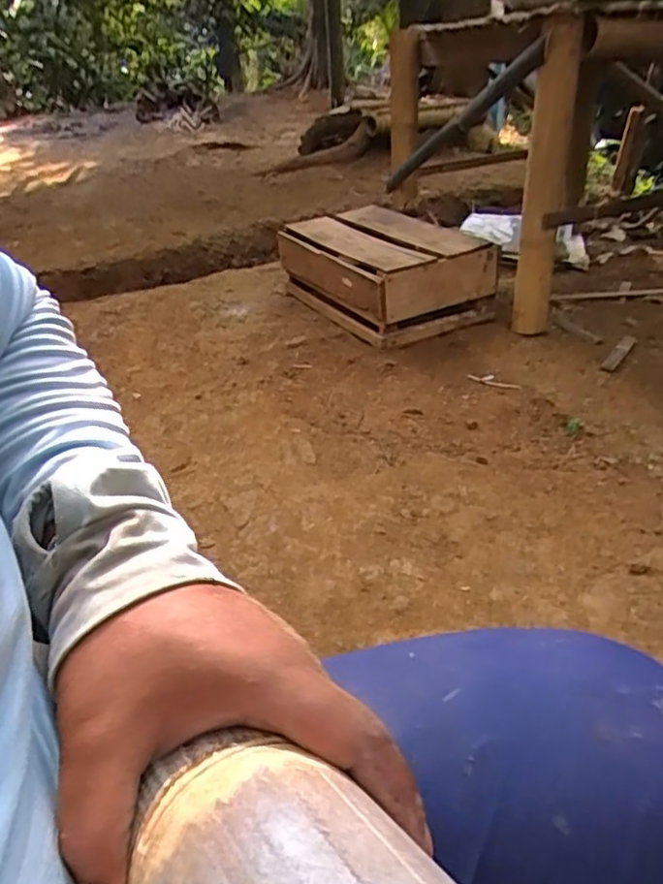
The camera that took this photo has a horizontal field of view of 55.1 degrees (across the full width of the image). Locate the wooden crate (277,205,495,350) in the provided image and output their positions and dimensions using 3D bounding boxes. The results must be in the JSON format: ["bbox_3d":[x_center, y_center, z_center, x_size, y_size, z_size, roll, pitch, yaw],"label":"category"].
[{"bbox_3d":[0.124,-0.472,1.730,0.335,0.214,0.569,-20,39,-24],"label":"wooden crate"}]

